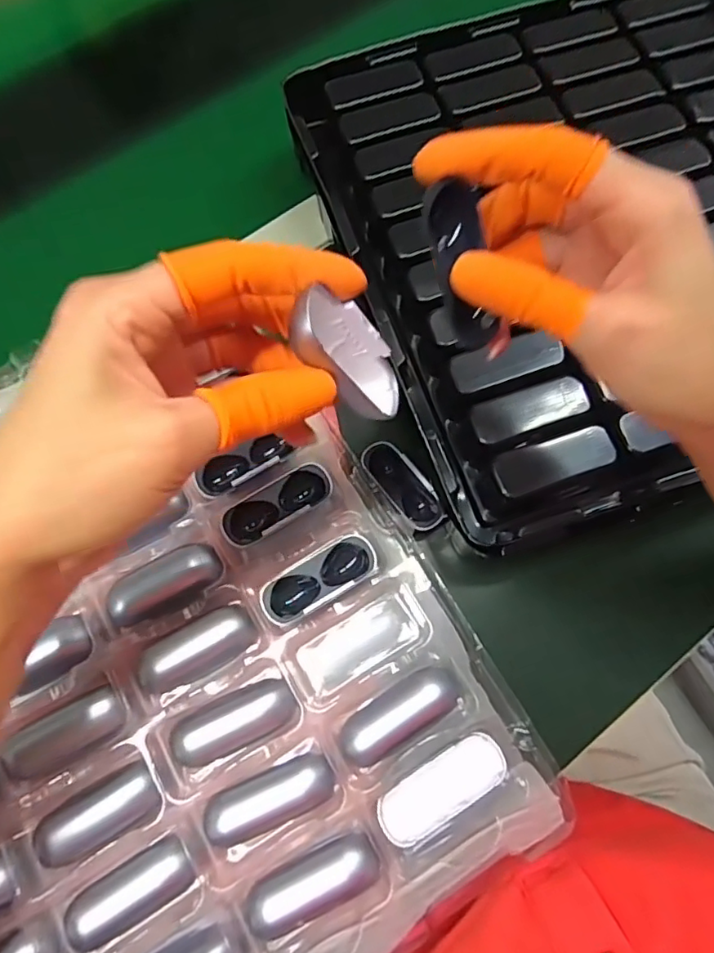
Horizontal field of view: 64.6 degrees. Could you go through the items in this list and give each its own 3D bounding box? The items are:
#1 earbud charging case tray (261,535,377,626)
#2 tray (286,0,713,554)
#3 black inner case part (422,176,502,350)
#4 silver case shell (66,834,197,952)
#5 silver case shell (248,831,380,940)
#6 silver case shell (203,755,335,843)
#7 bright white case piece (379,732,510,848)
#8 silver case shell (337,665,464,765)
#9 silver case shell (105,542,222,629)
[{"bbox_3d":[-0.018,0.052,0.283,0.060,0.013,0.023,-30,73,-8],"label":"earbud charging case tray"},{"bbox_3d":[0.220,-0.184,0.358,0.455,0.049,0.356,-21,72,-5],"label":"tray"},{"bbox_3d":[0.038,-0.073,0.201,0.020,0.010,0.056,-20,113,-5],"label":"black inner case part"},{"bbox_3d":[-0.098,0.180,0.244,0.055,0.012,0.023,-31,74,-8],"label":"silver case shell"},{"bbox_3d":[-0.020,0.177,0.245,0.057,0.011,0.022,-23,73,-6],"label":"silver case shell"},{"bbox_3d":[-0.040,0.146,0.256,0.057,0.012,0.021,-19,72,-4],"label":"silver case shell"},{"bbox_3d":[0.038,0.139,0.253,0.060,0.015,0.024,-32,74,-8],"label":"bright white case piece"},{"bbox_3d":[0.020,0.113,0.268,0.060,0.011,0.023,-32,74,-8],"label":"silver case shell"},{"bbox_3d":[-0.097,0.054,0.286,0.056,0.012,0.025,-24,73,-6],"label":"silver case shell"}]

